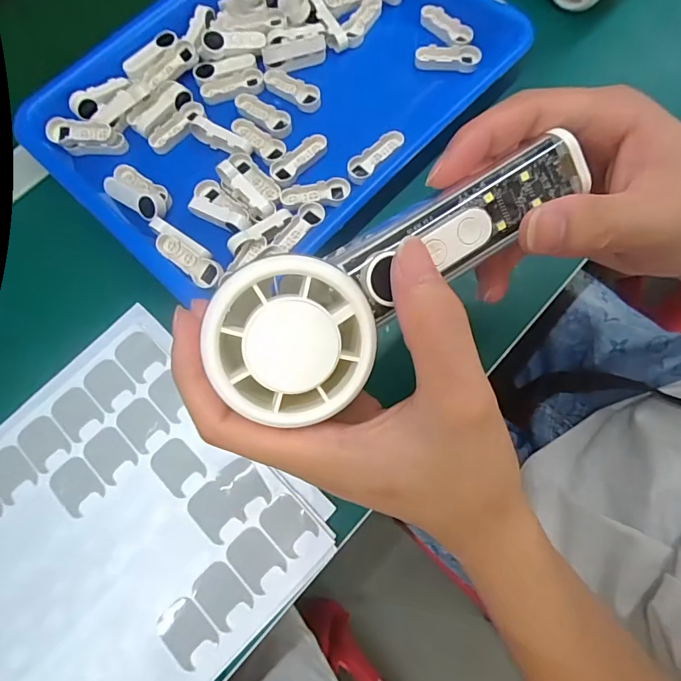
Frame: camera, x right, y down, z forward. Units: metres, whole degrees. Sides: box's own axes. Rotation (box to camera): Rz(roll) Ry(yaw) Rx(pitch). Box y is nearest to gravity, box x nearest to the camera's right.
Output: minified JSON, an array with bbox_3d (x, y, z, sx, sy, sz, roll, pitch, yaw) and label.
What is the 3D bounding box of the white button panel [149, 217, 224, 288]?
[{"bbox_3d":[-0.107,-0.060,0.307,0.066,0.013,0.022,36,79,13],"label":"white button panel"}]

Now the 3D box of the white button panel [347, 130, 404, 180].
[{"bbox_3d":[0.027,-0.139,0.336,0.047,0.011,0.015,-38,74,-8],"label":"white button panel"}]

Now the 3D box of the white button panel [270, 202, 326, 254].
[{"bbox_3d":[-0.031,-0.080,0.321,0.016,0.006,0.046,42,80,14],"label":"white button panel"}]

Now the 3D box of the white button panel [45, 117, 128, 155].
[{"bbox_3d":[-0.195,-0.156,0.345,0.055,0.015,0.020,5,74,5],"label":"white button panel"}]

